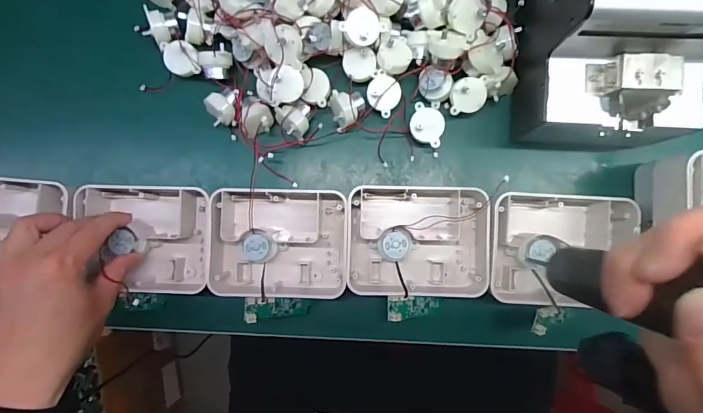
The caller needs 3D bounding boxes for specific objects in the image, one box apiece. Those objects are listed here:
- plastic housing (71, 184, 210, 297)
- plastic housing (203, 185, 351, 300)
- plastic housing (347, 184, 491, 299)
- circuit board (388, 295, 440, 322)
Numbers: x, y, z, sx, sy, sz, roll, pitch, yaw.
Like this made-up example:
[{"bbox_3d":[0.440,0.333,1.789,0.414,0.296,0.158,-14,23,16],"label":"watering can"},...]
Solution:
[{"bbox_3d":[-0.190,0.032,0.395,0.121,0.057,0.099,3,85,3],"label":"plastic housing"},{"bbox_3d":[-0.068,0.034,0.381,0.126,0.045,0.099,2,85,3],"label":"plastic housing"},{"bbox_3d":[0.062,0.031,0.382,0.126,0.039,0.104,2,85,3],"label":"plastic housing"},{"bbox_3d":[0.060,0.093,0.377,0.063,0.008,0.022,4,84,-32],"label":"circuit board"}]

